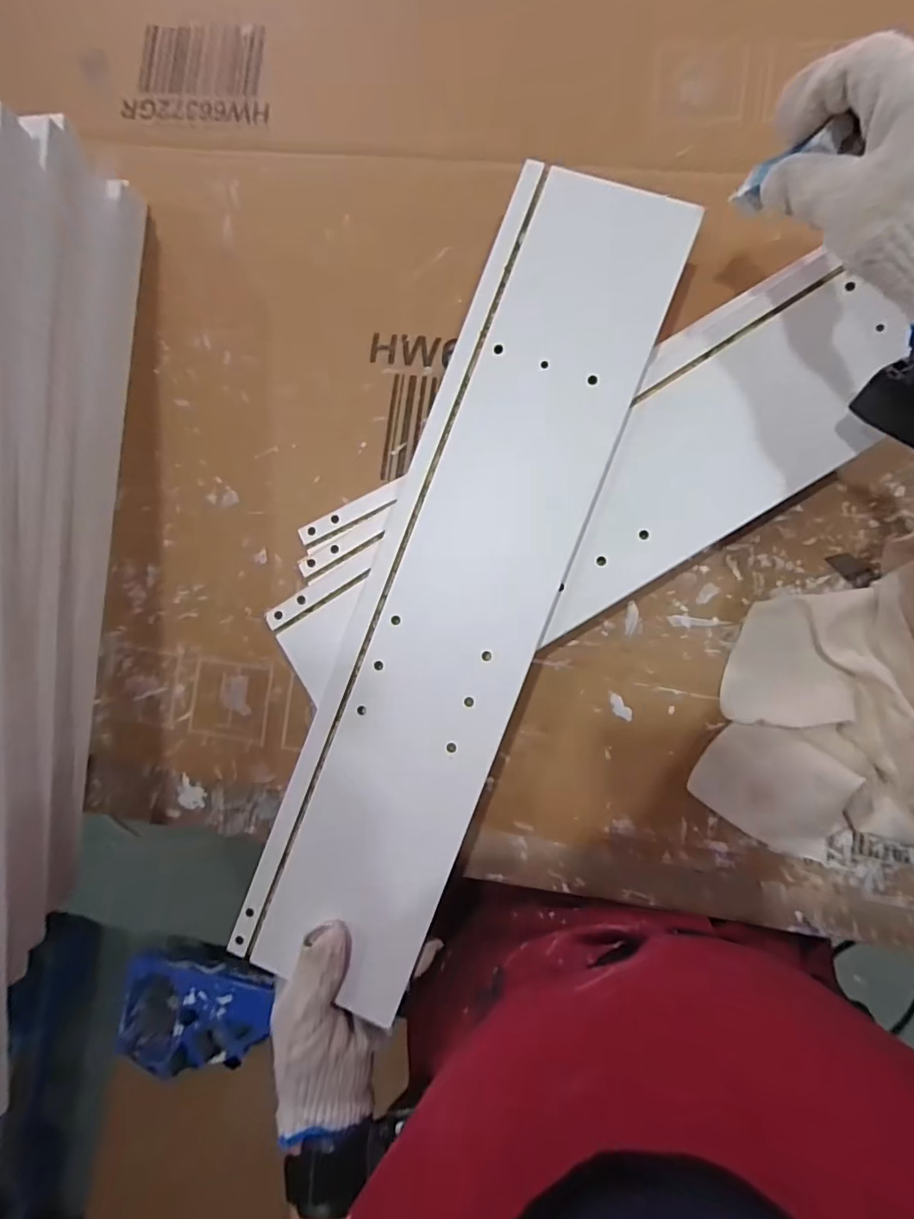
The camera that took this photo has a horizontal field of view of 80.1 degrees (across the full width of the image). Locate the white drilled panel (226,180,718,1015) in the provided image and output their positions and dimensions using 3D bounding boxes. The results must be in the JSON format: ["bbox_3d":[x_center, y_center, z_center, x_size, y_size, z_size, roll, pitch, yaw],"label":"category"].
[{"bbox_3d":[0.003,-0.012,0.349,0.114,0.019,0.529,21,91,7],"label":"white drilled panel"}]

